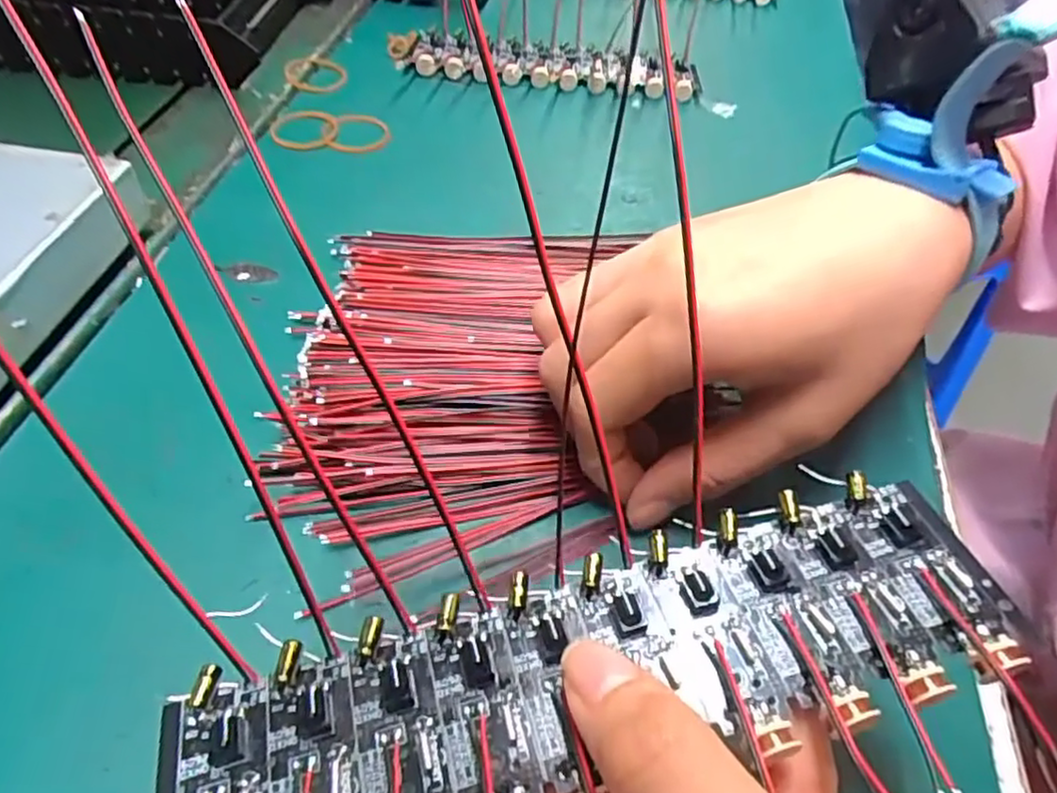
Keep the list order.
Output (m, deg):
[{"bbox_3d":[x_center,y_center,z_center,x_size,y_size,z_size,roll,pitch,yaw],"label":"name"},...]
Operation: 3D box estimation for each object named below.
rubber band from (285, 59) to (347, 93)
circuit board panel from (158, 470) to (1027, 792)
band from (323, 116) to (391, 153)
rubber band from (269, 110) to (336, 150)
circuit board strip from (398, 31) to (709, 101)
[{"bbox_3d":[-0.114,-0.174,0.360,0.031,0.005,0.032,-10,52,-10],"label":"rubber band"},{"bbox_3d":[0.013,0.052,0.128,0.161,0.007,0.045,-15,51,-9],"label":"circuit board panel"},{"bbox_3d":[-0.084,-0.130,0.327,0.031,0.004,0.033,-12,52,-11],"label":"band"},{"bbox_3d":[-0.109,-0.130,0.326,0.031,0.004,0.034,-14,52,-13],"label":"rubber band"},{"bbox_3d":[0.013,-0.187,0.381,0.166,0.011,0.049,3,51,1],"label":"circuit board strip"}]

